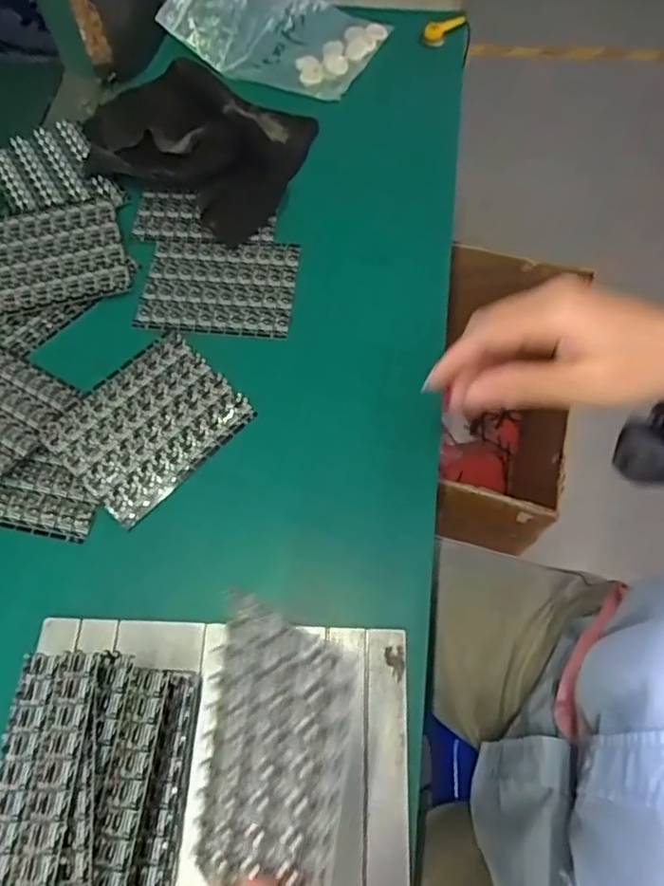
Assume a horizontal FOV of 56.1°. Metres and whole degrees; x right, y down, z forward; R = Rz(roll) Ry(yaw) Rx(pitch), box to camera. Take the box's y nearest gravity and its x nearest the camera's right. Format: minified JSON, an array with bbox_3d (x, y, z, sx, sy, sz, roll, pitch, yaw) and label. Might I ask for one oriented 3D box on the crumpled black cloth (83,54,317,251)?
[{"bbox_3d":[-0.112,-0.247,0.496,0.180,0.033,0.138,25,68,14],"label":"crumpled black cloth"}]

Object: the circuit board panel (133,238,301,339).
[{"bbox_3d":[-0.081,-0.115,0.452,0.107,0.004,0.081,3,65,4],"label":"circuit board panel"}]

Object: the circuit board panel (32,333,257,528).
[{"bbox_3d":[-0.116,-0.013,0.397,0.084,0.005,0.108,43,71,7],"label":"circuit board panel"}]

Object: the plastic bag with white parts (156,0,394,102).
[{"bbox_3d":[-0.046,-0.381,0.543,0.168,0.066,0.123,23,68,13],"label":"plastic bag with white parts"}]

